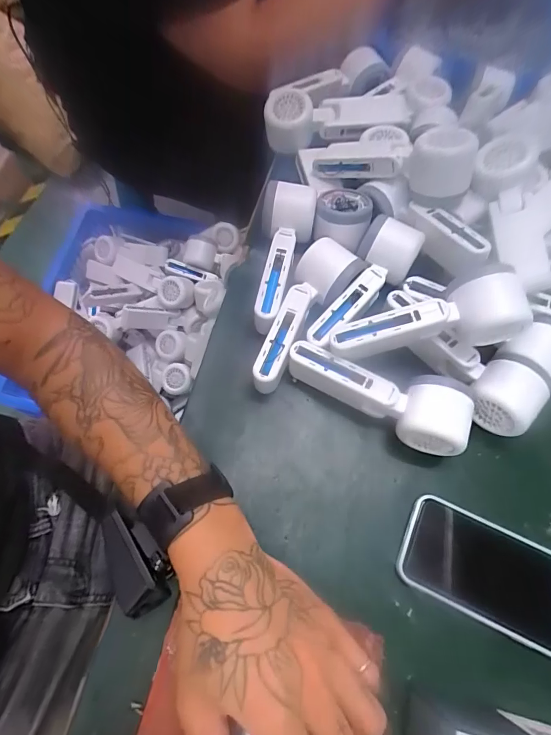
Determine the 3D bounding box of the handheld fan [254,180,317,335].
[{"bbox_3d":[0.011,-0.113,0.408,0.056,0.046,0.165,4,65,-2],"label":"handheld fan"}]

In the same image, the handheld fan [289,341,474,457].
[{"bbox_3d":[0.087,0.027,0.358,0.164,0.060,0.053,18,66,5],"label":"handheld fan"}]

